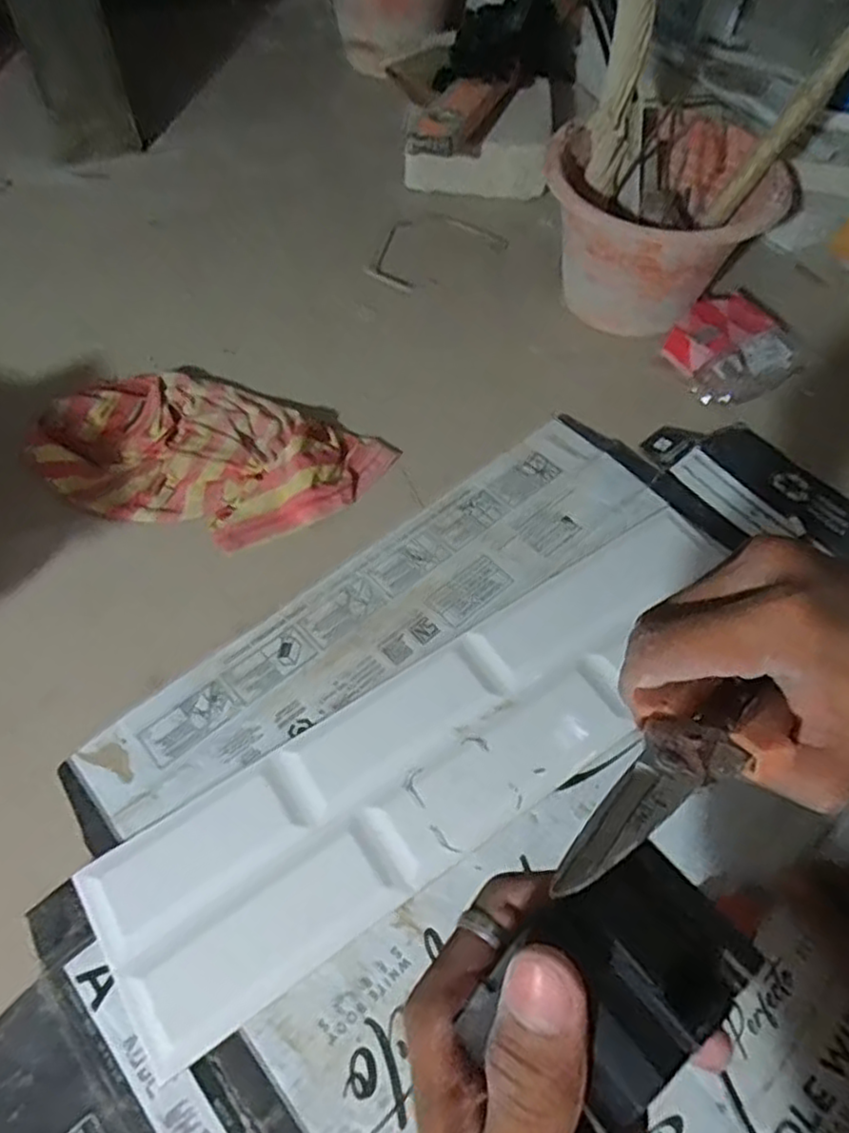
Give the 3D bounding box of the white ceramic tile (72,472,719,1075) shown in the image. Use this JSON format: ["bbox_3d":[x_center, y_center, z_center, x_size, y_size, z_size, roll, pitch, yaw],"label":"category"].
[{"bbox_3d":[0.031,0.130,0.571,0.589,0.009,0.149,-31,65,-20],"label":"white ceramic tile"}]

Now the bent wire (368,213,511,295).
[{"bbox_3d":[0.001,-0.401,0.889,0.177,0.012,0.122,-30,65,-19],"label":"bent wire"}]

